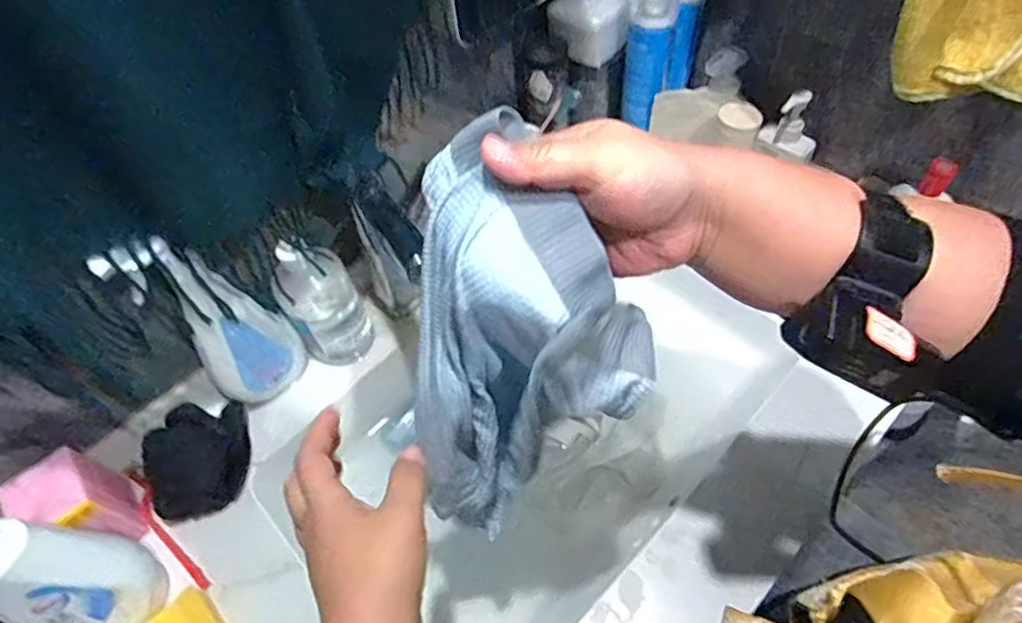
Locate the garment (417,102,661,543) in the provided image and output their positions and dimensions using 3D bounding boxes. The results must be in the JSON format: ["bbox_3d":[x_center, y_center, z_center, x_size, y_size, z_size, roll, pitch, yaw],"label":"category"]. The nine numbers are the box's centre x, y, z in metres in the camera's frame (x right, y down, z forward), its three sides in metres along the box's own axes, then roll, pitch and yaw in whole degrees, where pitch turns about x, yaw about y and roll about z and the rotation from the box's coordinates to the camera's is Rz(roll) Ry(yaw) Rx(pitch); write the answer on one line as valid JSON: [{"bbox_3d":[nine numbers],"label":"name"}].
[{"bbox_3d":[0.003,0.040,0.362,0.127,0.274,0.056,29,43,22],"label":"garment"}]

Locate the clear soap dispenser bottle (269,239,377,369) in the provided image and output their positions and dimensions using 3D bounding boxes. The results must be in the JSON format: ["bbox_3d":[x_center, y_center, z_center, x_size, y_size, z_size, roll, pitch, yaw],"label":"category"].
[{"bbox_3d":[-0.199,-0.016,0.664,0.069,0.179,0.063,-8,55,0],"label":"clear soap dispenser bottle"}]

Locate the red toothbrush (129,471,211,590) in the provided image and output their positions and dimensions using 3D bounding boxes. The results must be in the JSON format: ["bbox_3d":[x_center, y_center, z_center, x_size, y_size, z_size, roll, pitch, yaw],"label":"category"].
[{"bbox_3d":[-0.341,0.215,0.613,0.019,0.016,0.149,-38,61,-20],"label":"red toothbrush"}]

